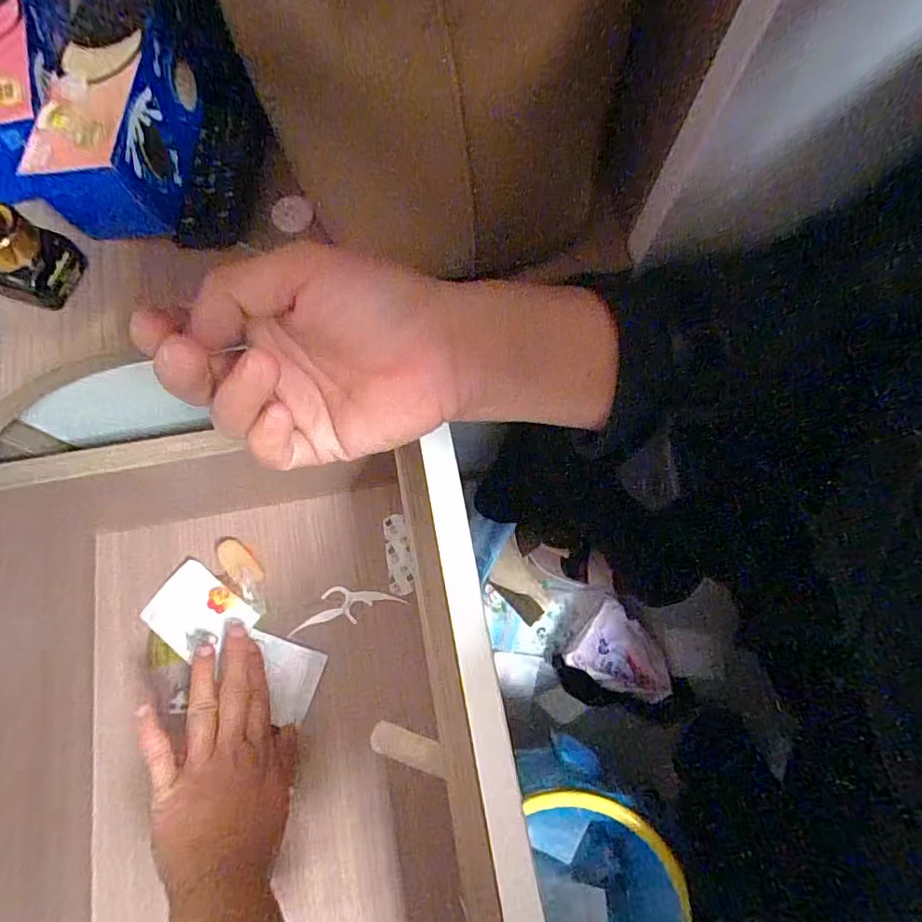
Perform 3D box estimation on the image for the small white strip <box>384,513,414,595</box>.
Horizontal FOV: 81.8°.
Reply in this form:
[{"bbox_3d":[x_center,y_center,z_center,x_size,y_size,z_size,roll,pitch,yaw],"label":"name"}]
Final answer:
[{"bbox_3d":[-0.054,0.081,0.464,0.023,0.009,0.068,-7,73,-4],"label":"small white strip"}]

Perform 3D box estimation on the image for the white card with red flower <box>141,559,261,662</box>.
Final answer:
[{"bbox_3d":[-0.216,0.125,0.437,0.081,0.010,0.059,34,75,9],"label":"white card with red flower"}]

